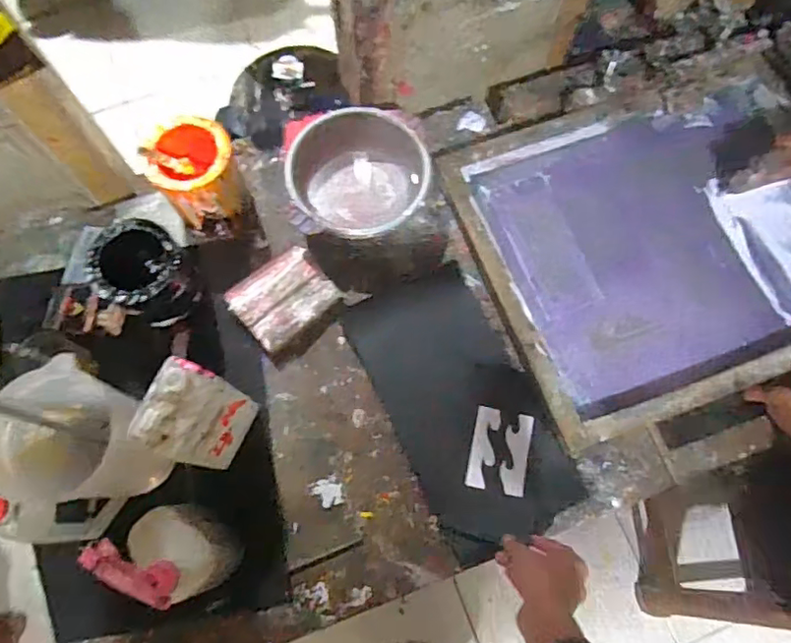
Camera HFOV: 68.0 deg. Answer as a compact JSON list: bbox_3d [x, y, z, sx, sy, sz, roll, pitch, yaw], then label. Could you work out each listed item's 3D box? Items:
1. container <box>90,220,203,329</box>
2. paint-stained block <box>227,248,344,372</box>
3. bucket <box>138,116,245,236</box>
[{"bbox_3d":[-0.324,-0.056,0.777,0.105,0.151,0.104,0,72,0],"label":"container"},{"bbox_3d":[-0.150,-0.026,0.823,0.133,0.026,0.124,-40,76,-12],"label":"paint-stained block"},{"bbox_3d":[-0.274,-0.200,0.822,0.108,0.132,0.121,-37,76,-11],"label":"bucket"}]

